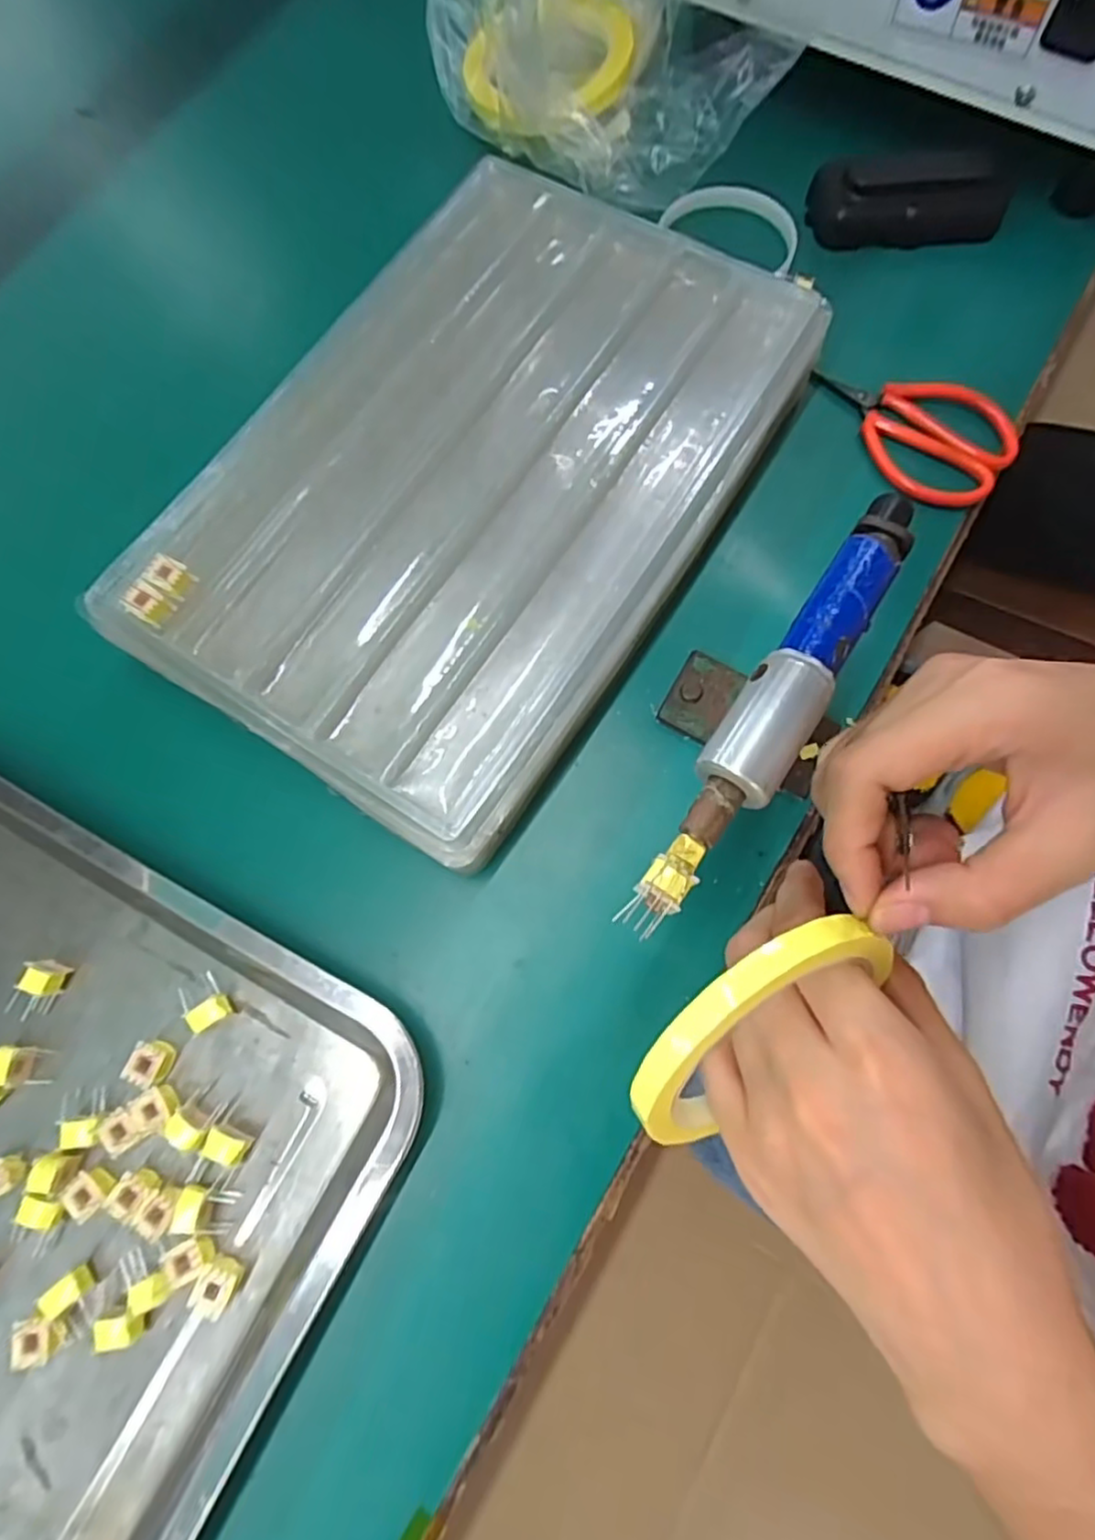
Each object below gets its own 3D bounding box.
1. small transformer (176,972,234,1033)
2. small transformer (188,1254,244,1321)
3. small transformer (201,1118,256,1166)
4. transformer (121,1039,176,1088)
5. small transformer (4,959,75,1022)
[{"bbox_3d":[-0.151,0.101,0.298,0.016,0.013,0.024,-43,78,-10],"label":"small transformer"},{"bbox_3d":[-0.130,0.203,0.269,0.014,0.012,0.018,24,76,8],"label":"small transformer"},{"bbox_3d":[-0.134,0.155,0.284,0.016,0.013,0.011,22,76,7],"label":"small transformer"},{"bbox_3d":[-0.171,0.126,0.294,0.015,0.013,0.017,24,76,8],"label":"transformer"},{"bbox_3d":[-0.225,0.098,0.301,0.013,0.018,0.025,19,75,6],"label":"small transformer"}]

